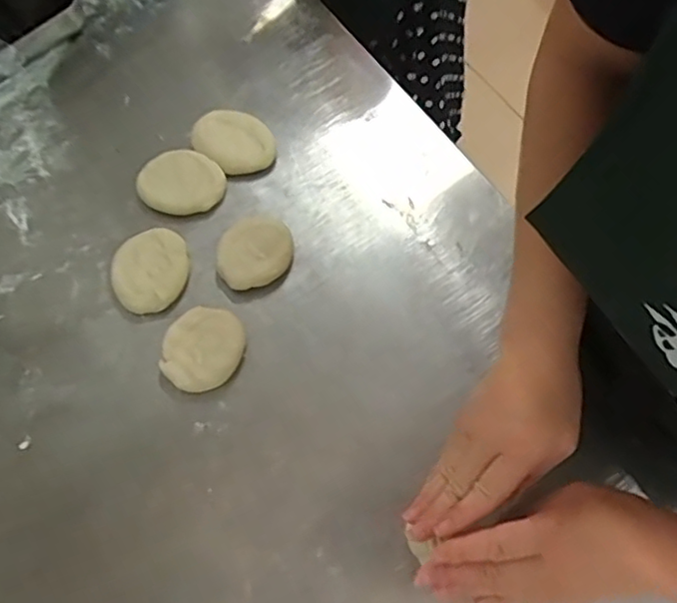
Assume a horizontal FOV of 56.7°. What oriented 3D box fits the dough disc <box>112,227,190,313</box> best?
[{"bbox_3d":[-0.171,-0.030,0.574,0.063,0.023,0.079,14,69,8],"label":"dough disc"}]

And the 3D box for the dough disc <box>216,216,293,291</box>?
[{"bbox_3d":[-0.078,-0.048,0.577,0.068,0.018,0.067,-1,68,2],"label":"dough disc"}]

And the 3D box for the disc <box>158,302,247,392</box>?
[{"bbox_3d":[-0.118,0.040,0.546,0.069,0.018,0.072,-1,68,2],"label":"disc"}]

